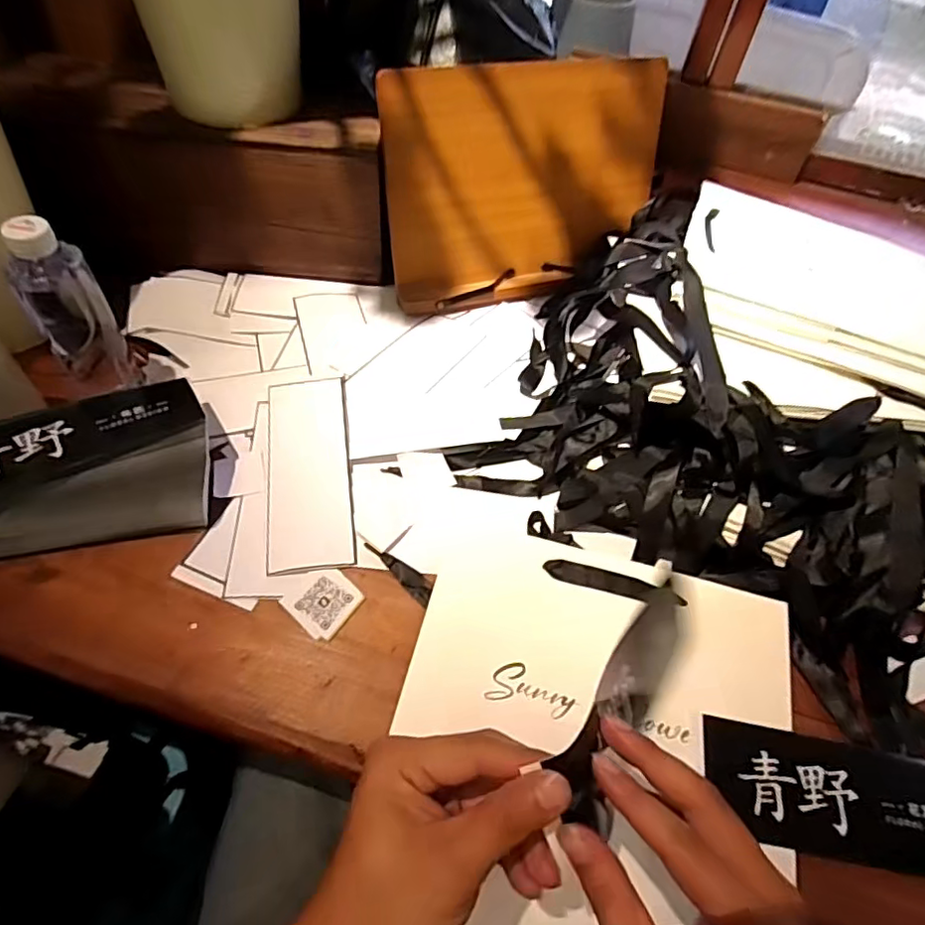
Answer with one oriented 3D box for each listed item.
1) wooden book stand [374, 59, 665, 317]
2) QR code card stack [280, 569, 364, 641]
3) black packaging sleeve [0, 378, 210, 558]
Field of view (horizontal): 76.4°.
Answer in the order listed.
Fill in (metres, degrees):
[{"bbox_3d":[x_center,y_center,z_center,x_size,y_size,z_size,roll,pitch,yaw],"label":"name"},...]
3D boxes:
[{"bbox_3d":[0.074,-0.305,0.652,0.316,0.228,0.027,-14,34,-14],"label":"wooden book stand"},{"bbox_3d":[-0.110,0.108,0.466,0.051,0.004,0.050,32,57,18],"label":"QR code card stack"},{"bbox_3d":[-0.321,0.005,0.482,0.221,0.065,0.132,-13,56,-14],"label":"black packaging sleeve"}]

